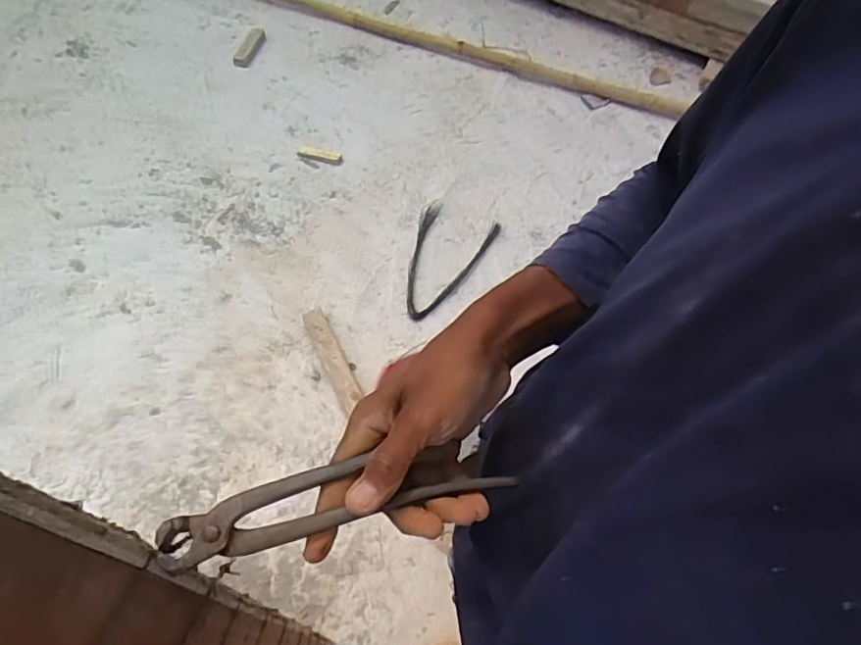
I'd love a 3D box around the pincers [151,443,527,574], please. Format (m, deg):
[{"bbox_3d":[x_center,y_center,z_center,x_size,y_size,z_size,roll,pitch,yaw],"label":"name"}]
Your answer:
[{"bbox_3d":[-0.054,0.111,0.362,0.219,0.016,0.038,-8,60,-15],"label":"pincers"}]

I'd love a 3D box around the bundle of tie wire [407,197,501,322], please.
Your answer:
[{"bbox_3d":[0.018,-0.215,1.879,0.272,0.040,0.496,26,62,13],"label":"bundle of tie wire"}]

